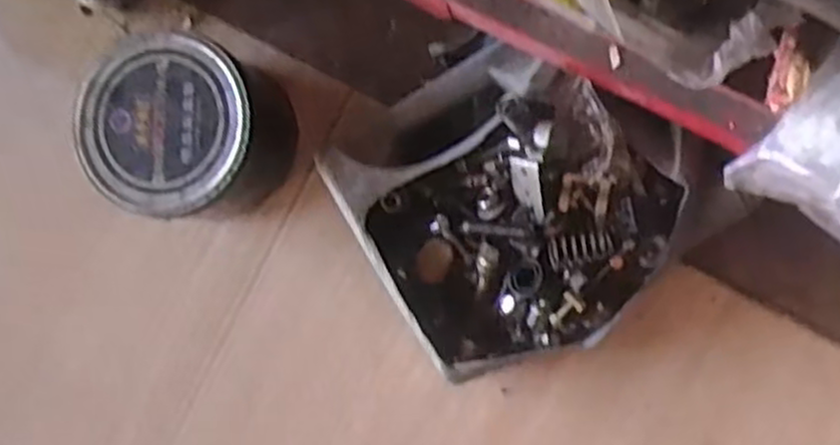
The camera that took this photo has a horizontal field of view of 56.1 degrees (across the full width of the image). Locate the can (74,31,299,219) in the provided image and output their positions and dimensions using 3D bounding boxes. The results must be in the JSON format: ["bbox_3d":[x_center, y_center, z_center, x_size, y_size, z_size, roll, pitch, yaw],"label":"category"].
[{"bbox_3d":[-0.194,-0.077,0.693,0.133,0.148,0.142,0,88,8],"label":"can"}]

